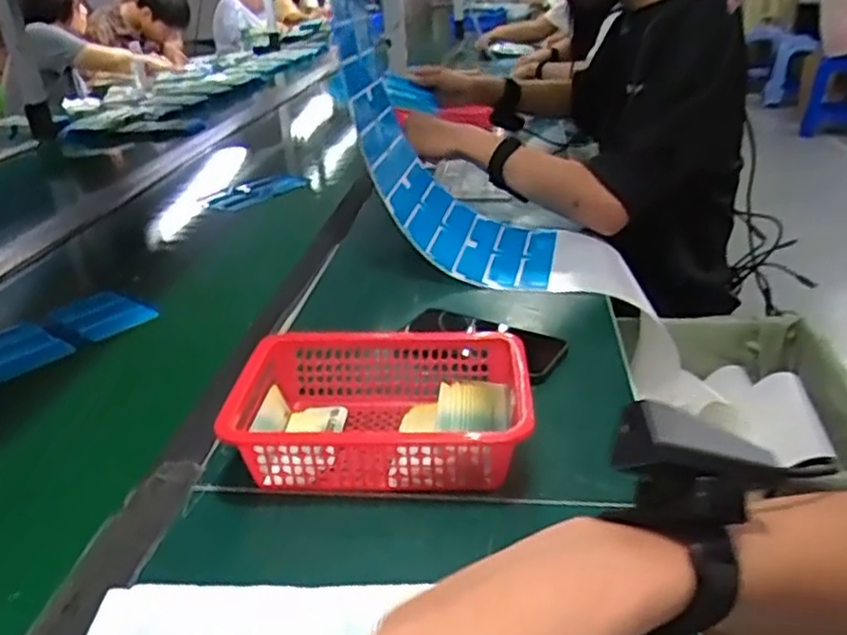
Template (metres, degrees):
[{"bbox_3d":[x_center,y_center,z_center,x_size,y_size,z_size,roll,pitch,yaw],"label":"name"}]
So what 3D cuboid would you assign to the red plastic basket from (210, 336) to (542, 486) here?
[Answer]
[{"bbox_3d":[-0.031,0.073,0.553,0.210,0.063,0.145,-2,27,3],"label":"red plastic basket"}]

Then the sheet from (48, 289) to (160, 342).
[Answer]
[{"bbox_3d":[-0.373,-0.009,0.829,0.114,0.006,0.082,18,34,35],"label":"sheet"}]

